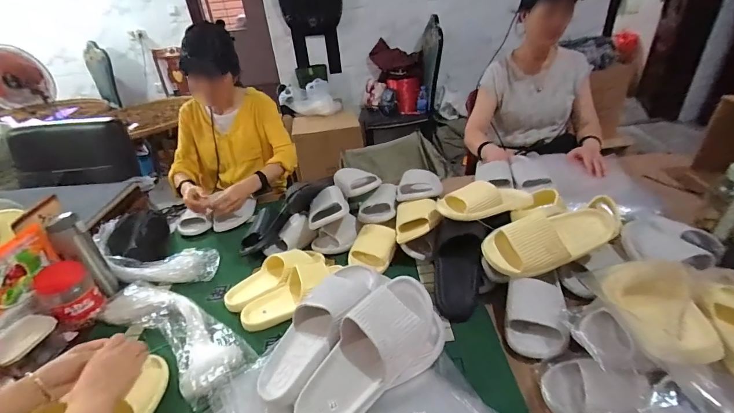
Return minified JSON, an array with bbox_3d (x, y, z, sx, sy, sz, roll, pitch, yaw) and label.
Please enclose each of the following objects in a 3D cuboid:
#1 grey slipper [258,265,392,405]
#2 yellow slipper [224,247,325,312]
[{"bbox_3d":[-0.081,0.207,0.613,0.115,0.075,0.278,23,63,38],"label":"grey slipper"},{"bbox_3d":[-0.222,0.154,0.827,0.241,0.070,0.091,-24,36,-27],"label":"yellow slipper"}]

